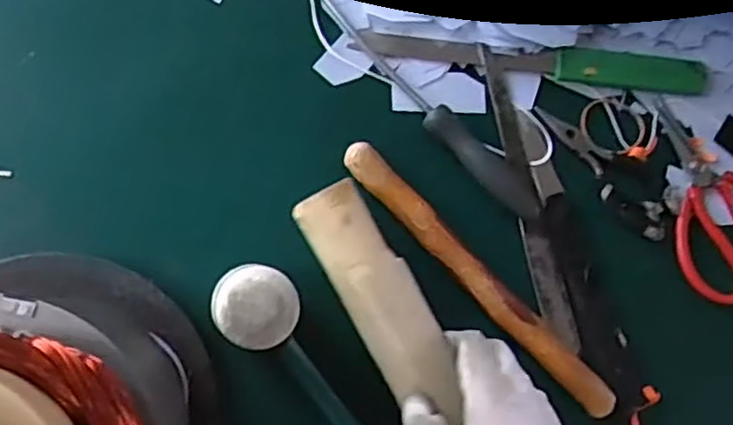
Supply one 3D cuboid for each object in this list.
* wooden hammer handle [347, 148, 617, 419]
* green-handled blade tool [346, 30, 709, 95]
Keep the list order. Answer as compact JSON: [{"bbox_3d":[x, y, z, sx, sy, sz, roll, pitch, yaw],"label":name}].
[{"bbox_3d":[0.078,0.045,0.464,0.023,0.023,0.246,-44,92,-13],"label":"wooden hammer handle"},{"bbox_3d":[0.126,-0.111,0.496,0.268,0.014,0.027,4,81,-10],"label":"green-handled blade tool"}]

